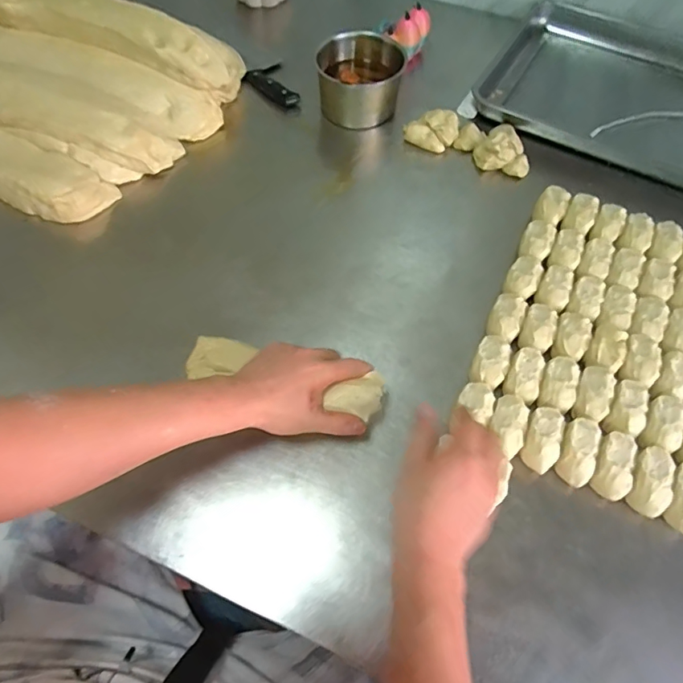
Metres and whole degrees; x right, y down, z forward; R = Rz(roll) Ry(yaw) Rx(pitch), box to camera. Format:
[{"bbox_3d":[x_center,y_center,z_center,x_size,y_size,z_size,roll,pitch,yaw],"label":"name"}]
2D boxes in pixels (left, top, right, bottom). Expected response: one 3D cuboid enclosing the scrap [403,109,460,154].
[{"bbox_3d":[0.155,-0.370,0.829,0.094,0.044,0.061,14,59,7],"label":"scrap"}]

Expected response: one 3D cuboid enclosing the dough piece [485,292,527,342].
[{"bbox_3d":[0.216,-0.030,0.624,0.042,0.028,0.073,21,62,10],"label":"dough piece"}]

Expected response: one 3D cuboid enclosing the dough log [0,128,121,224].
[{"bbox_3d":[-0.646,-0.333,0.812,0.564,0.059,0.110,23,61,13],"label":"dough log"}]

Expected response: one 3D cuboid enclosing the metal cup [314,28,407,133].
[{"bbox_3d":[0.033,-0.466,0.858,0.146,0.118,0.135,-5,59,-5],"label":"metal cup"}]

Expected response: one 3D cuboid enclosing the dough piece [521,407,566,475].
[{"bbox_3d":[0.228,0.116,0.548,0.040,0.041,0.074,19,60,10],"label":"dough piece"}]

